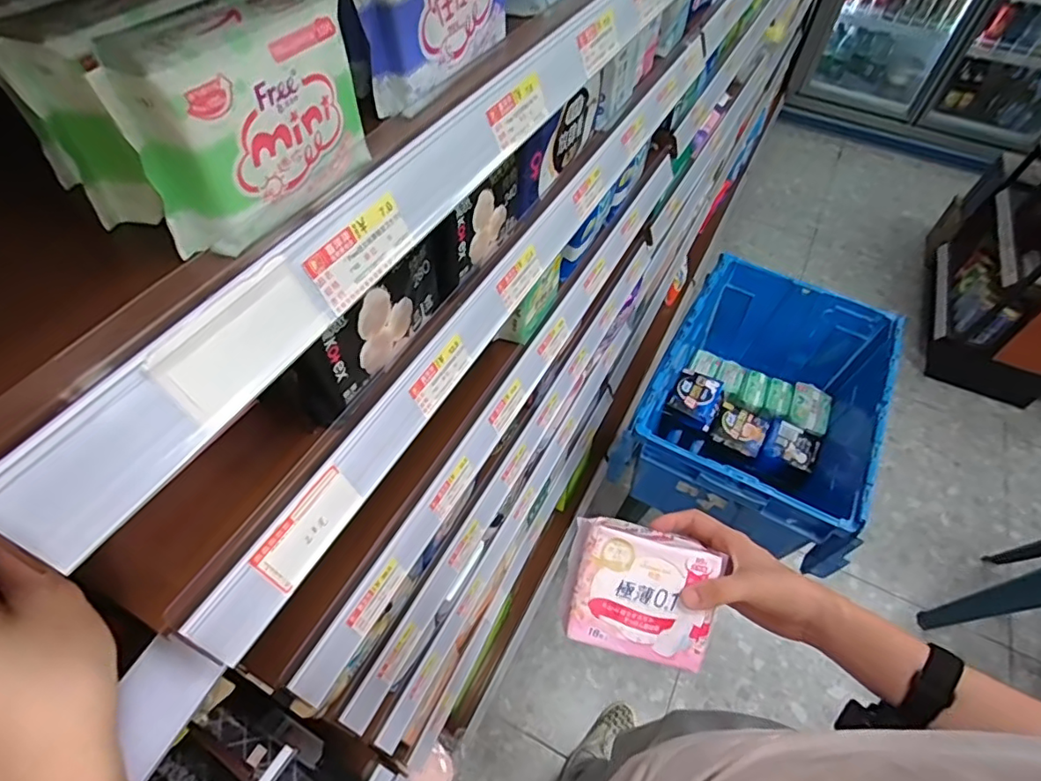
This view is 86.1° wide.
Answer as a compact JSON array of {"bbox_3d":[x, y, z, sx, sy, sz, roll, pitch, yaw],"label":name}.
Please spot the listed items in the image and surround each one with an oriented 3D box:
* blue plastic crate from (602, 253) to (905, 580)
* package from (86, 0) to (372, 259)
[{"bbox_3d":[0.515,0.048,1.205,0.439,0.283,0.564,26,56,16],"label":"blue plastic crate"},{"bbox_3d":[-0.106,-0.112,0.225,0.035,0.072,0.104,27,56,16],"label":"package"}]

